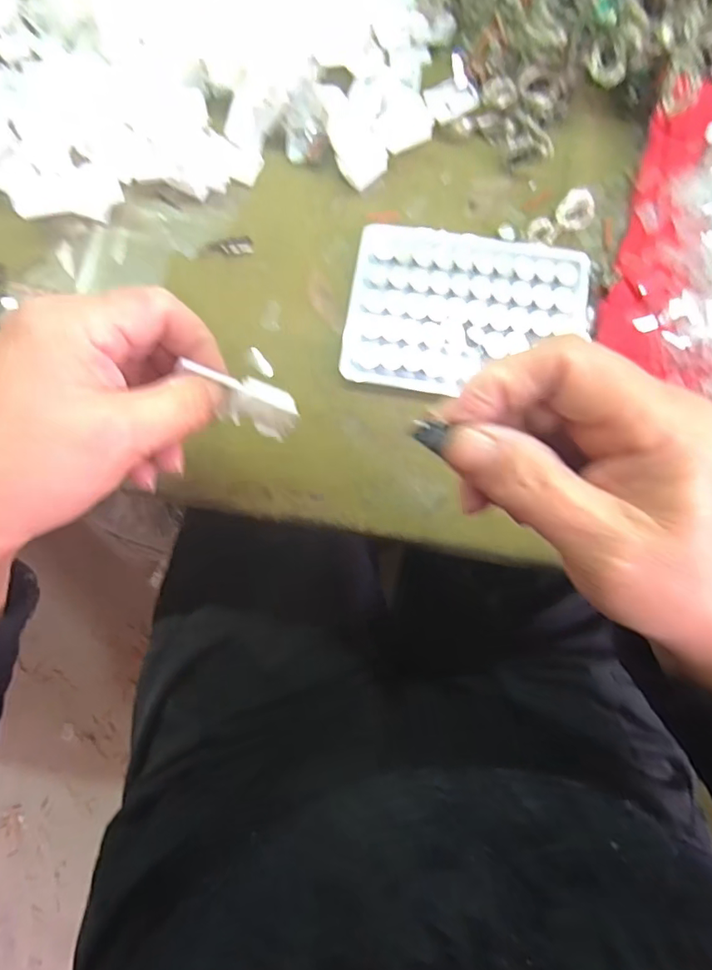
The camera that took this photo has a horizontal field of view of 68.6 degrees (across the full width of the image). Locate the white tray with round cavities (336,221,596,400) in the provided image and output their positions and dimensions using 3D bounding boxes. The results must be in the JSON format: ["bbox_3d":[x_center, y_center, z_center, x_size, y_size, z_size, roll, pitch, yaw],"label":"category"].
[{"bbox_3d":[0.062,-0.095,0.296,0.131,0.015,0.090,8,83,1],"label":"white tray with round cavities"}]

